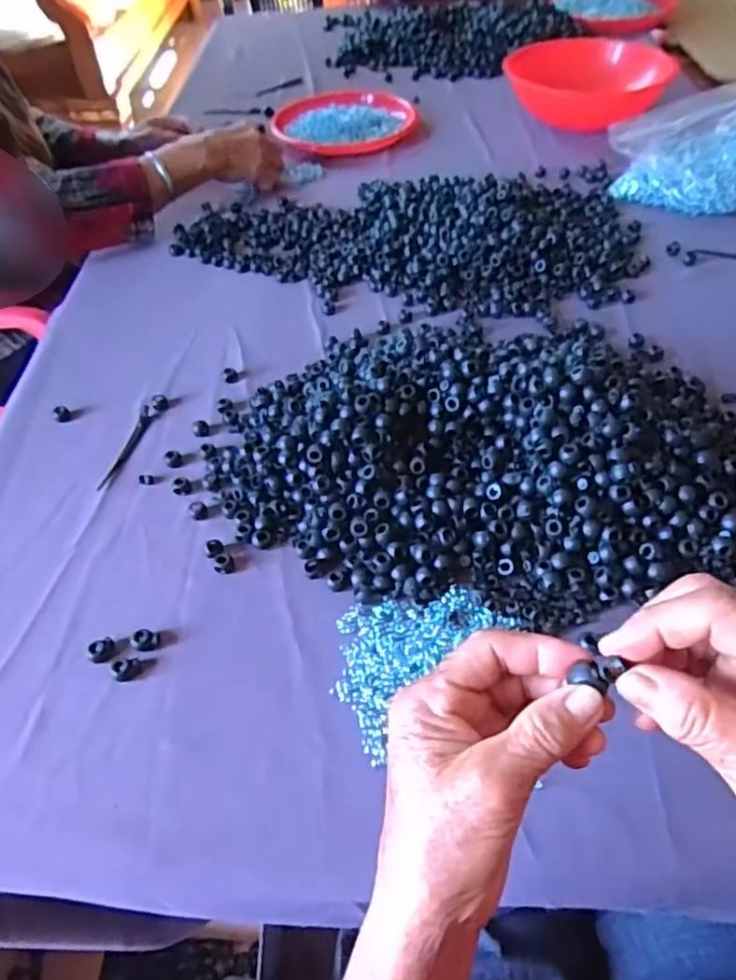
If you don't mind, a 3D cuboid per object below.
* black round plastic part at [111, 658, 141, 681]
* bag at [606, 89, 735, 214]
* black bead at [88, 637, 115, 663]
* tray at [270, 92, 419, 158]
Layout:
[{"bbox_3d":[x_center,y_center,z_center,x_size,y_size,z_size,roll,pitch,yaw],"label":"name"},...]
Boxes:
[{"bbox_3d":[-0.166,0.123,0.456,0.017,0.008,0.015,-10,49,-6],"label":"black round plastic part"},{"bbox_3d":[0.447,-0.439,0.832,0.223,0.122,0.162,-29,53,-20],"label":"bag"},{"bbox_3d":[-0.186,0.113,0.465,0.017,0.009,0.020,-17,50,-11],"label":"black bead"},{"bbox_3d":[-0.044,-0.594,1.056,0.209,0.030,0.217,-2,49,2],"label":"tray"}]

